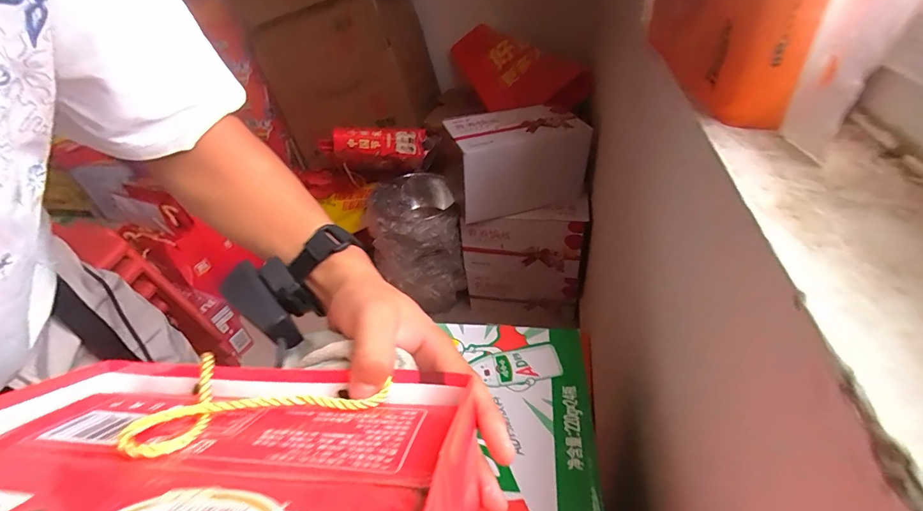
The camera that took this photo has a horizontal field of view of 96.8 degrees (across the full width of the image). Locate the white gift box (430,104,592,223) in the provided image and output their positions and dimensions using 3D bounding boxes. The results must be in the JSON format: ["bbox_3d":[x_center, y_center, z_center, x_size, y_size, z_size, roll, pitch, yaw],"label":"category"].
[{"bbox_3d":[0.150,-0.245,1.113,0.339,0.237,0.159,-12,37,-8],"label":"white gift box"}]

